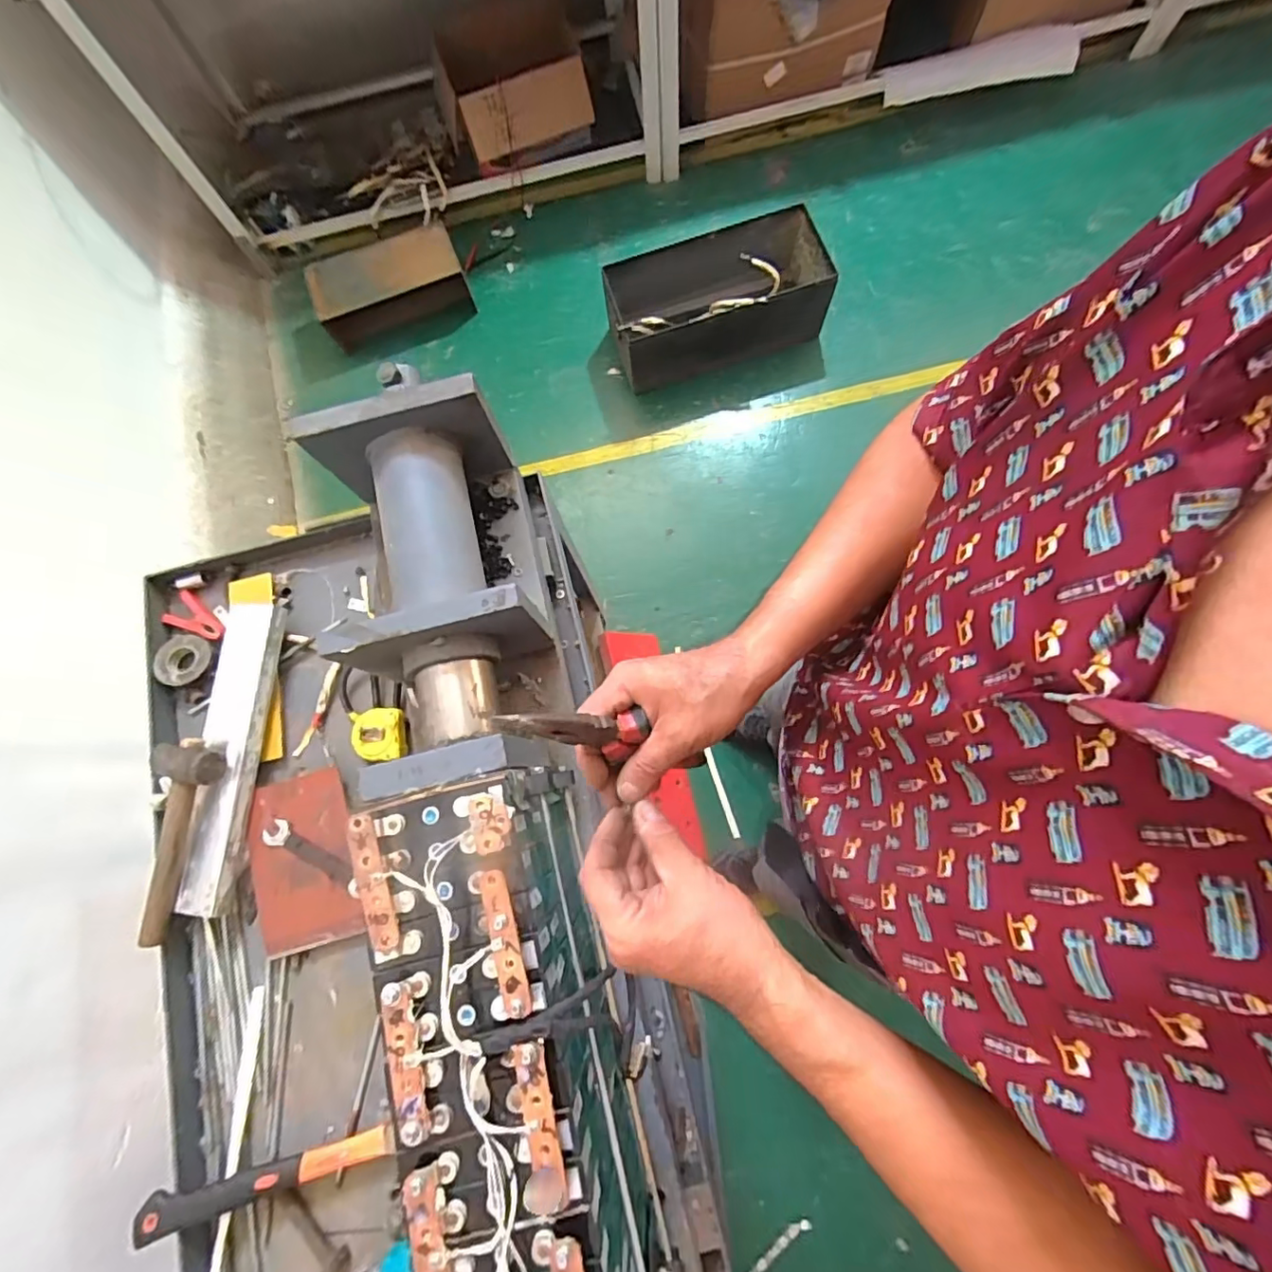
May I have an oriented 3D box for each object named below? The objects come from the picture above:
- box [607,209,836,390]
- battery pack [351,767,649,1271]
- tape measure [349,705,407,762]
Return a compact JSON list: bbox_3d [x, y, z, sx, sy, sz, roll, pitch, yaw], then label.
[{"bbox_3d":[0.226,-0.933,1.612,0.601,0.259,0.302,-17,77,0],"label":"box"},{"bbox_3d":[-0.096,0.369,0.456,0.182,0.097,0.506,-16,77,0],"label":"battery pack"},{"bbox_3d":[-0.353,0.134,0.775,0.084,0.032,0.079,-13,77,1],"label":"tape measure"}]

